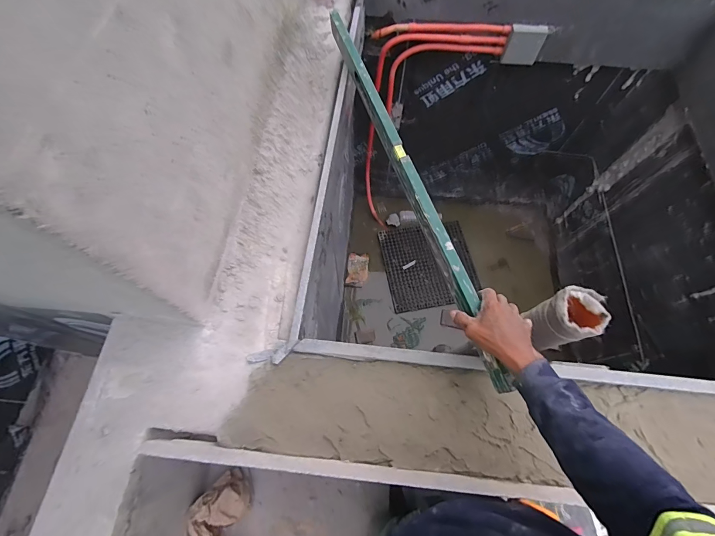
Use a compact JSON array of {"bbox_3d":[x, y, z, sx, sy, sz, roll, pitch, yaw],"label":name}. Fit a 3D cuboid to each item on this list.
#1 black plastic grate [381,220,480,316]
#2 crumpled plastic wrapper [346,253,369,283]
[{"bbox_3d":[0.410,-0.033,1.923,0.505,0.030,0.492,-10,67,-3],"label":"black plastic grate"},{"bbox_3d":[0.004,-0.002,1.982,0.120,0.017,0.196,5,67,2],"label":"crumpled plastic wrapper"}]

